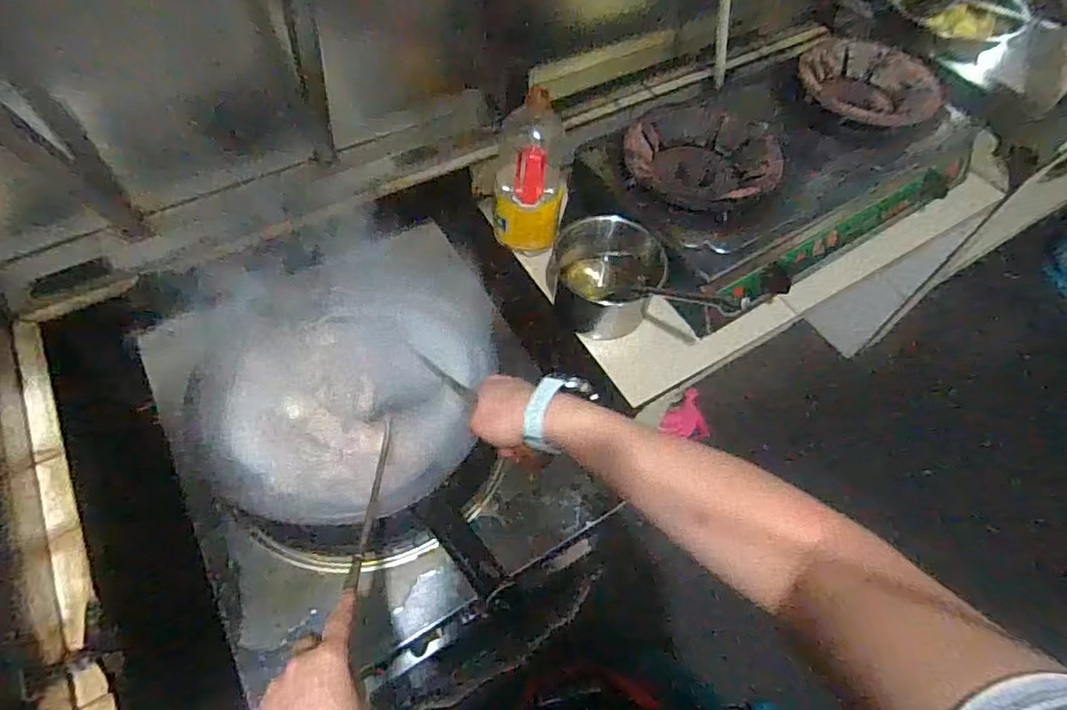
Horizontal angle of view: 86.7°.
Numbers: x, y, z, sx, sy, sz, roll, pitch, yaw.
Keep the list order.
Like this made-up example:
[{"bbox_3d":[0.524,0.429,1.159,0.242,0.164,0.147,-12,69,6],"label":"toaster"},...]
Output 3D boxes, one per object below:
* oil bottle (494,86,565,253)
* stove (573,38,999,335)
[{"bbox_3d":[-0.006,-0.288,0.904,0.111,0.257,0.110,3,57,-1],"label":"oil bottle"},{"bbox_3d":[0.441,-0.350,0.991,0.664,0.168,0.364,-27,63,-19],"label":"stove"}]

